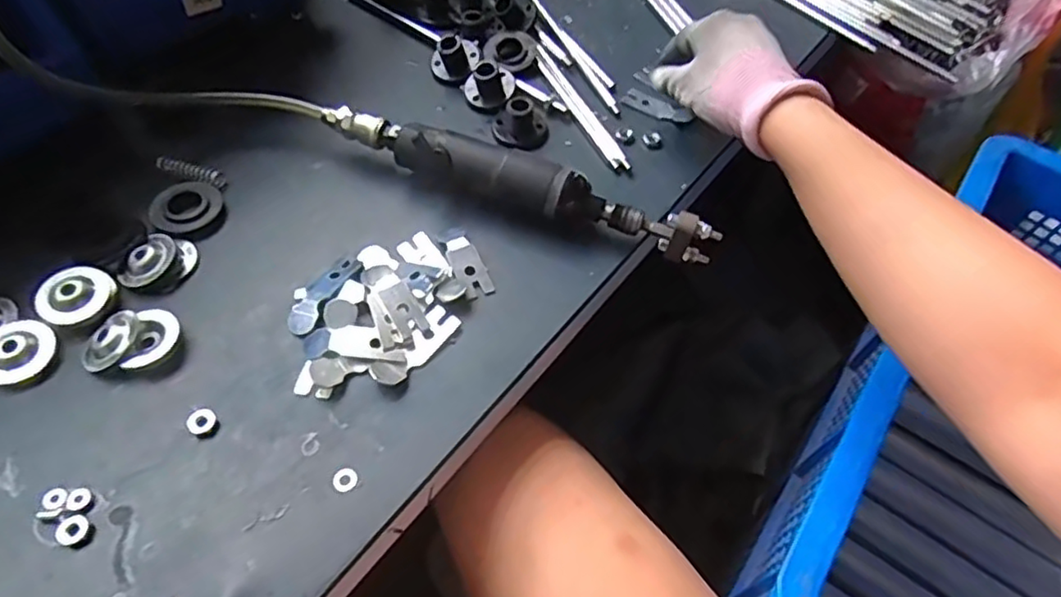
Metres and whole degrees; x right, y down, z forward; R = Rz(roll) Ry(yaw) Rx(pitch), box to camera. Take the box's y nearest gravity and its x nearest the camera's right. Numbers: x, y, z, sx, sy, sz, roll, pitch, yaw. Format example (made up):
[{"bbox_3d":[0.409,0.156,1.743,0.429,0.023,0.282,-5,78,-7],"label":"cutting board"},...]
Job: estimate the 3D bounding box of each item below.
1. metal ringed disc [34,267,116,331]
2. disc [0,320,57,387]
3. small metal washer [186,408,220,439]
[{"bbox_3d":[-0.274,-0.003,0.387,0.039,0.015,0.035,-22,60,-17],"label":"metal ringed disc"},{"bbox_3d":[-0.295,0.031,0.369,0.038,0.010,0.038,7,68,-19],"label":"disc"},{"bbox_3d":[-0.181,0.068,0.353,0.015,0.006,0.018,-33,64,-23],"label":"small metal washer"}]

